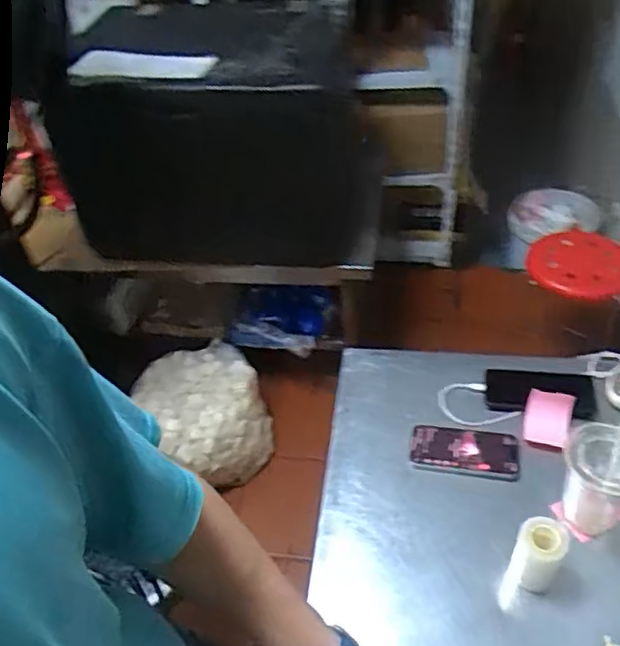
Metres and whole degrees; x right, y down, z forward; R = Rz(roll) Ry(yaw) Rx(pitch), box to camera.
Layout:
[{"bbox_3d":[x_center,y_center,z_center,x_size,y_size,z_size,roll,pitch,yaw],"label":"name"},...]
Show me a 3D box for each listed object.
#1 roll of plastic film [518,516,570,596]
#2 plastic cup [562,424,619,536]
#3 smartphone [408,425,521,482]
[{"bbox_3d":[0.261,0.265,0.737,0.053,0.084,0.053,-2,44,2],"label":"roll of plastic film"},{"bbox_3d":[0.350,0.183,0.771,0.089,0.114,0.082,-2,44,2],"label":"plastic cup"},{"bbox_3d":[0.214,0.178,0.893,0.146,0.015,0.073,7,45,12],"label":"smartphone"}]

